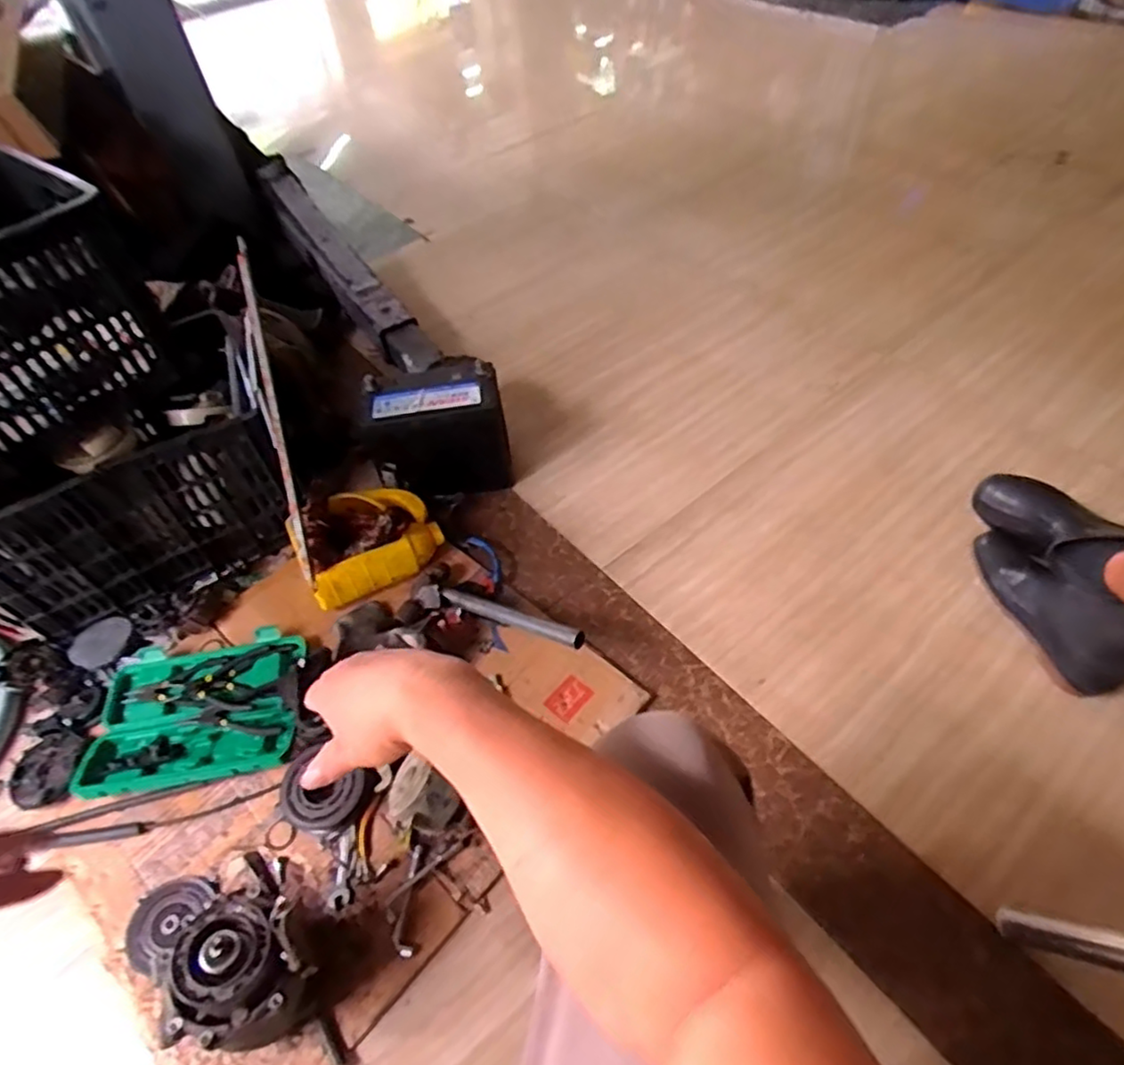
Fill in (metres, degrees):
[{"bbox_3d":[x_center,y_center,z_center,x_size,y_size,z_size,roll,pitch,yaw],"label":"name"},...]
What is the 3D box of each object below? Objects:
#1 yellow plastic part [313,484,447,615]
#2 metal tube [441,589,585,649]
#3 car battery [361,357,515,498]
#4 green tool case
[{"bbox_3d":[-0.316,0.009,1.091,0.216,0.094,0.181,-24,52,-14],"label":"yellow plastic part"},{"bbox_3d":[-0.074,0.120,0.962,0.252,0.025,0.029,13,52,35],"label":"metal tube"},{"bbox_3d":[-0.219,-0.165,1.205,0.237,0.229,0.146,-12,51,-4],"label":"car battery"},{"bbox_3d":[-0.526,0.254,0.969,0.294,0.033,0.223,-10,52,-3],"label":"green tool case"}]

